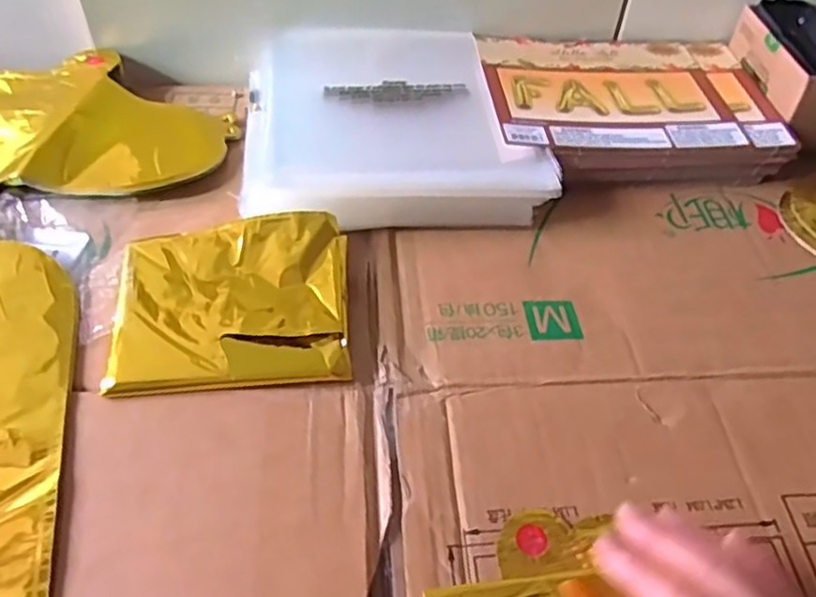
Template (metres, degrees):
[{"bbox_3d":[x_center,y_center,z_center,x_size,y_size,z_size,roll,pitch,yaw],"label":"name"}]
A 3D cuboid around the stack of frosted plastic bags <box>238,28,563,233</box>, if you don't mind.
[{"bbox_3d":[-0.016,-0.139,0.546,0.214,0.032,0.210,-3,50,-6],"label":"stack of frosted plastic bags"}]

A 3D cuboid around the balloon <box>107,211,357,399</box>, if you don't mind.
[{"bbox_3d":[-0.107,-0.001,0.428,0.138,0.020,0.121,-3,50,-6],"label":"balloon"}]

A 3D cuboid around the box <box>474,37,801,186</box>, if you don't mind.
[{"bbox_3d":[0.176,-0.160,0.573,0.220,0.032,0.171,-3,50,-6],"label":"box"}]

